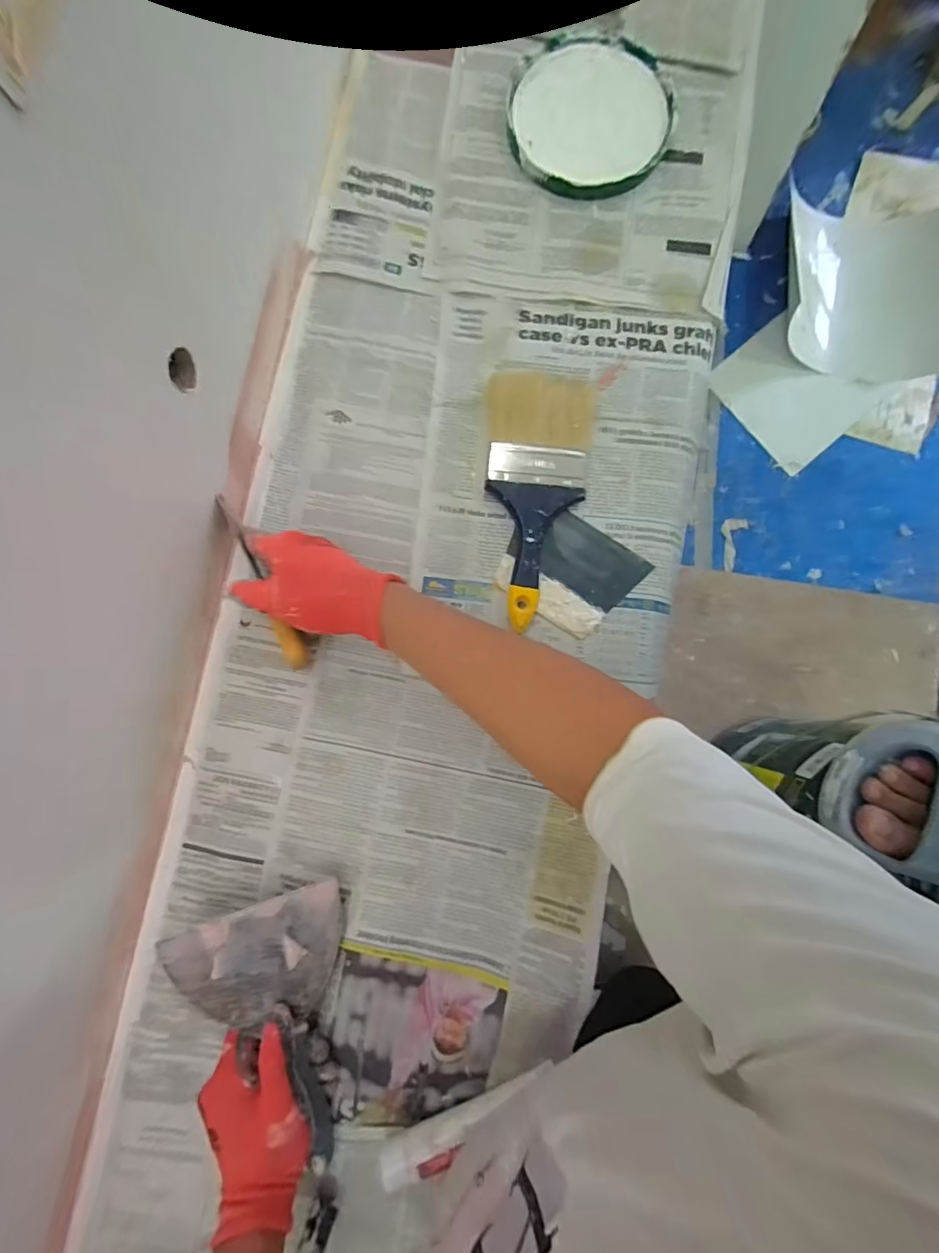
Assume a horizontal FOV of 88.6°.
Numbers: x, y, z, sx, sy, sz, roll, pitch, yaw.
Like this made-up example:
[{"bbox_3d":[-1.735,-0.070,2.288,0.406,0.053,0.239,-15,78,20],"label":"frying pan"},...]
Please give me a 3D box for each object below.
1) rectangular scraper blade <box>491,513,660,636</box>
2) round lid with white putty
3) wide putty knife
[{"bbox_3d":[0.100,-0.056,0.472,0.124,0.011,0.103,34,87,2],"label":"rectangular scraper blade"},{"bbox_3d":[0.124,-0.534,0.499,0.166,0.009,0.167,0,86,0],"label":"round lid with white putty"},{"bbox_3d":[-0.158,0.349,0.418,0.141,0.032,0.213,-18,86,-1],"label":"wide putty knife"}]

